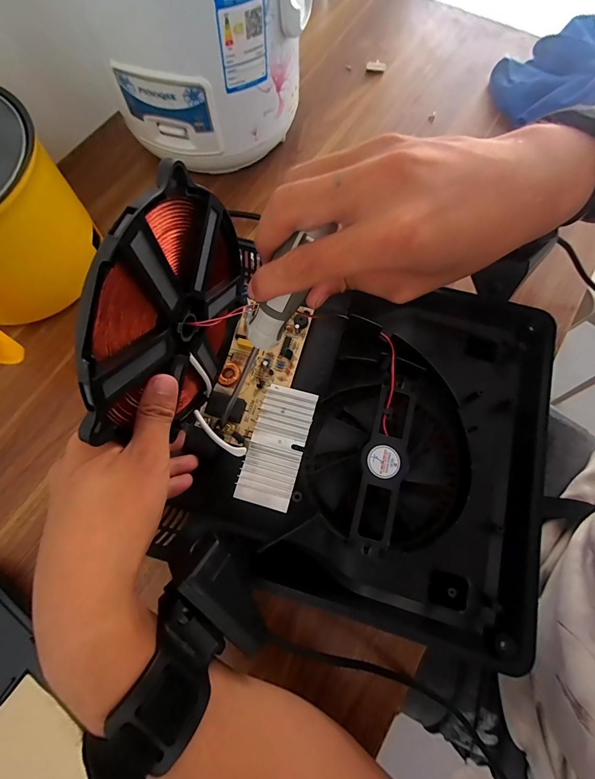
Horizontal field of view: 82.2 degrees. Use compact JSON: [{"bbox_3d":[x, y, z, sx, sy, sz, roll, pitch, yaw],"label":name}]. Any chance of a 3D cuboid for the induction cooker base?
[{"bbox_3d":[0.064,0.032,0.287,0.286,0.042,0.274,16,73,6],"label":"induction cooker base"}]

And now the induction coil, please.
[{"bbox_3d":[-0.075,-0.042,0.218,0.023,0.148,0.159,14,71,6],"label":"induction coil"}]

